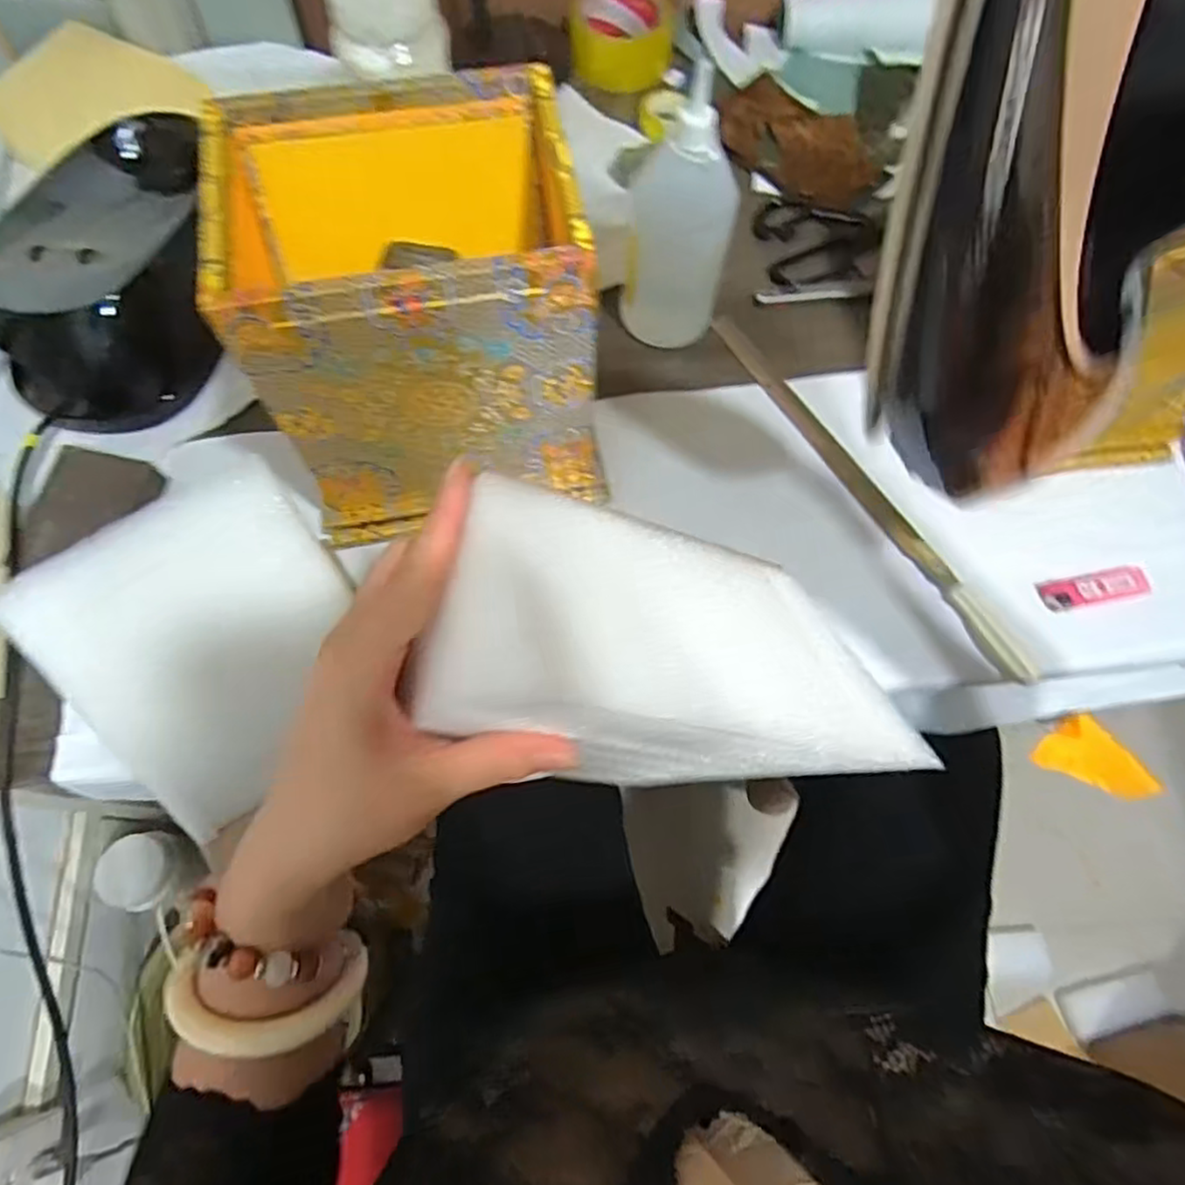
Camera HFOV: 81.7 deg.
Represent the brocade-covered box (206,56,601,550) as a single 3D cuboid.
[{"bbox_3d":[-0.100,-0.168,0.430,0.187,0.197,0.157,-8,69,-5],"label":"brocade-covered box"}]

